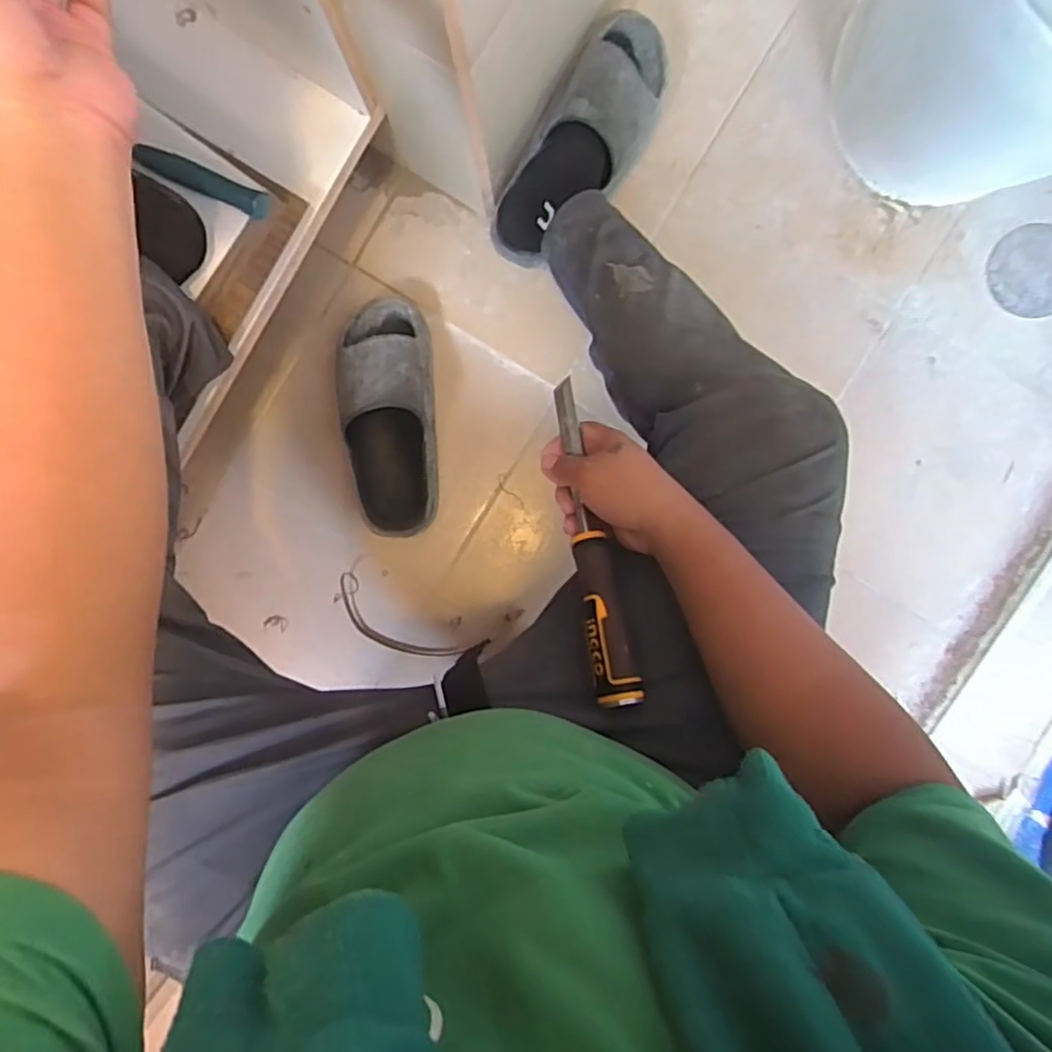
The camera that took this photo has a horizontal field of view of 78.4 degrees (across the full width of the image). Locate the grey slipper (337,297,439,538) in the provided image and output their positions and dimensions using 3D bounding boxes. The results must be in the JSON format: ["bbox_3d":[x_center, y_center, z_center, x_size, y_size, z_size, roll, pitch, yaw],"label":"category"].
[{"bbox_3d":[-0.170,-0.129,0.775,0.114,0.087,0.281,-1,94,2],"label":"grey slipper"}]

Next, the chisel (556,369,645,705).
[{"bbox_3d":[0.049,0.003,0.505,0.032,0.025,0.268,-10,69,2],"label":"chisel"}]

